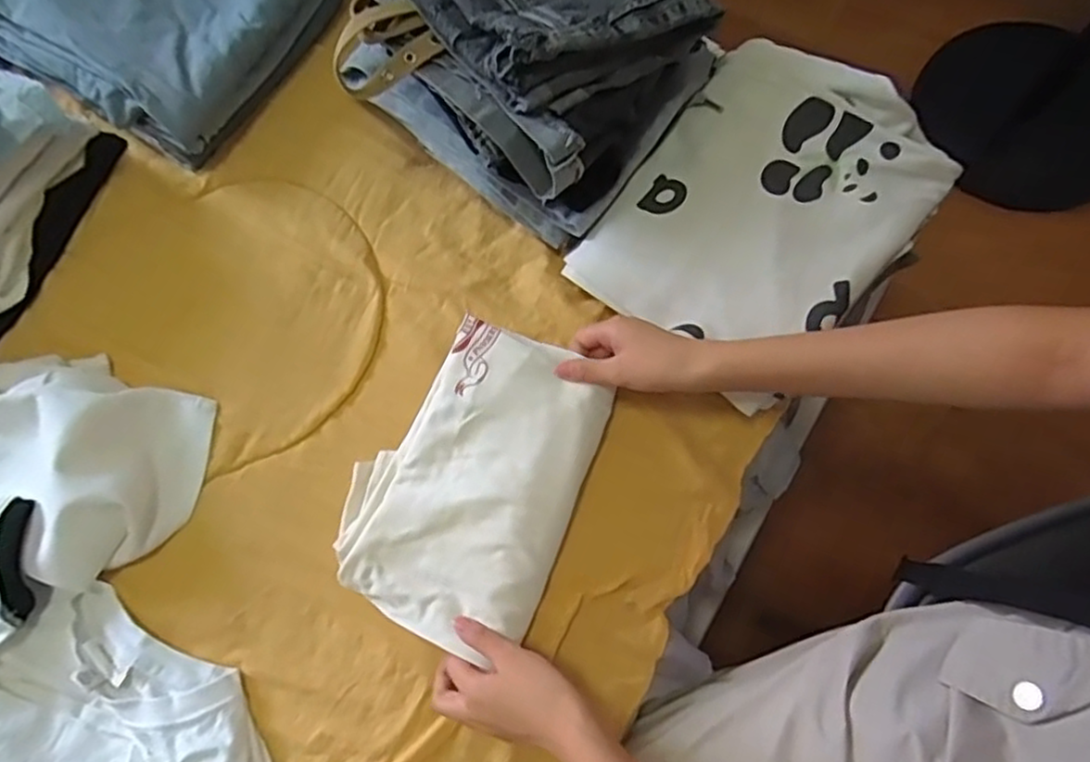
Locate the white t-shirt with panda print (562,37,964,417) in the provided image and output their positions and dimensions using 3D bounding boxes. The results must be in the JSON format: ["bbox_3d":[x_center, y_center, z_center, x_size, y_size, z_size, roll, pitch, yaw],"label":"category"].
[{"bbox_3d":[0.173,-0.136,0.565,0.209,0.030,0.256,39,95,15],"label":"white t-shirt with panda print"}]

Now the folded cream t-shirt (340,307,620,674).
[{"bbox_3d":[-0.060,0.077,0.553,0.171,0.052,0.237,21,73,6],"label":"folded cream t-shirt"}]

